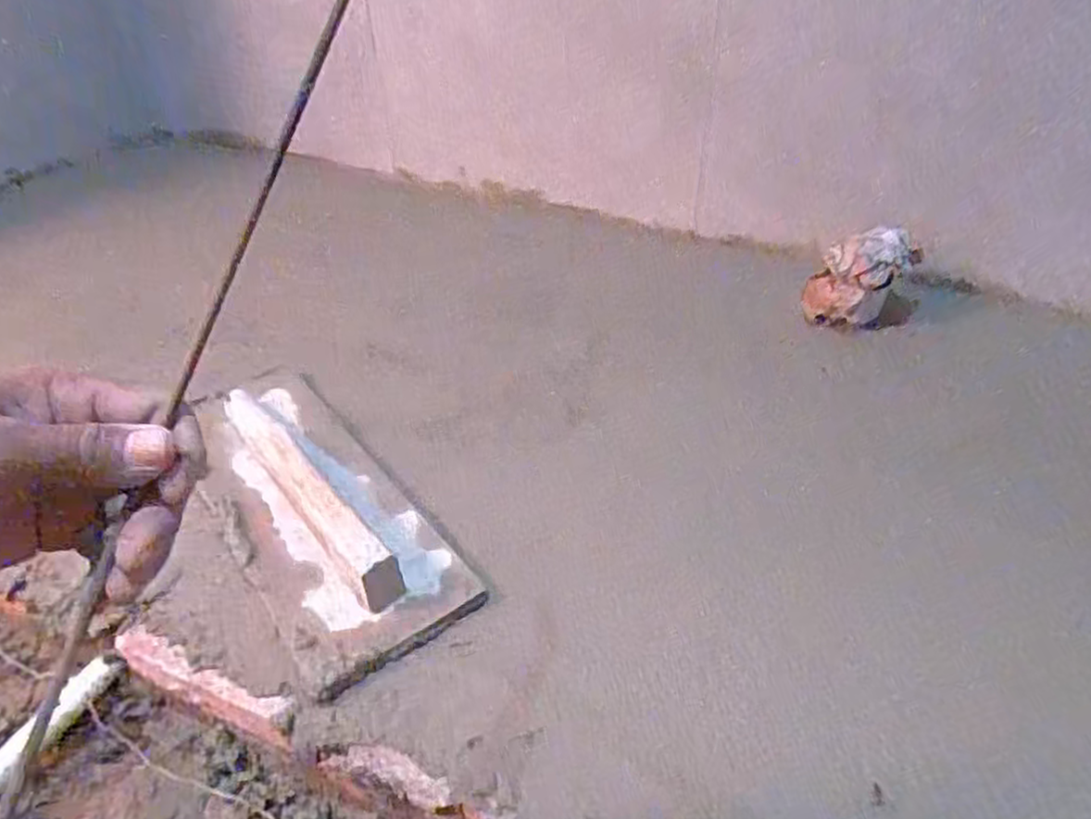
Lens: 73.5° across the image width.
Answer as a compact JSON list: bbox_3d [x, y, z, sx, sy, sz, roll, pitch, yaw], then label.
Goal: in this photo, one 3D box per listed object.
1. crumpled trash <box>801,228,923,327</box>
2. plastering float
[{"bbox_3d":[0.431,-0.179,1.015,0.109,0.124,0.100,-31,49,-30],"label":"crumpled trash"},{"bbox_3d":[-0.245,0.082,0.743,0.174,0.059,0.424,-28,47,-28],"label":"plastering float"}]

